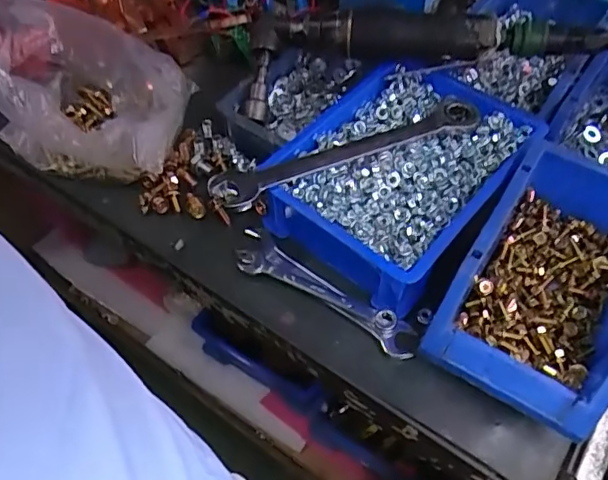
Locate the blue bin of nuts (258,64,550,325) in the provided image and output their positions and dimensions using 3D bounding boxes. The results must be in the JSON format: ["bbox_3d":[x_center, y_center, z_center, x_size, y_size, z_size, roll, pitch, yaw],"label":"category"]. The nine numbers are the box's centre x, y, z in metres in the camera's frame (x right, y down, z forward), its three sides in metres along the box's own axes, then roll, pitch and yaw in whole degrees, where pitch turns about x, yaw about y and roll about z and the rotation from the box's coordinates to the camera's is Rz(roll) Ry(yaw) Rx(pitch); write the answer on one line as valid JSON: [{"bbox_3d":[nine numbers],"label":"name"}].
[{"bbox_3d":[0.078,-0.046,0.457,0.146,0.081,0.202,36,63,22],"label":"blue bin of nuts"}]

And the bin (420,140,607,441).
[{"bbox_3d":[0.174,0.029,0.394,0.115,0.082,0.183,28,60,17],"label":"bin"}]

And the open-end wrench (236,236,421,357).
[{"bbox_3d":[0.015,0.042,0.421,0.147,0.010,0.030,31,61,19],"label":"open-end wrench"}]

